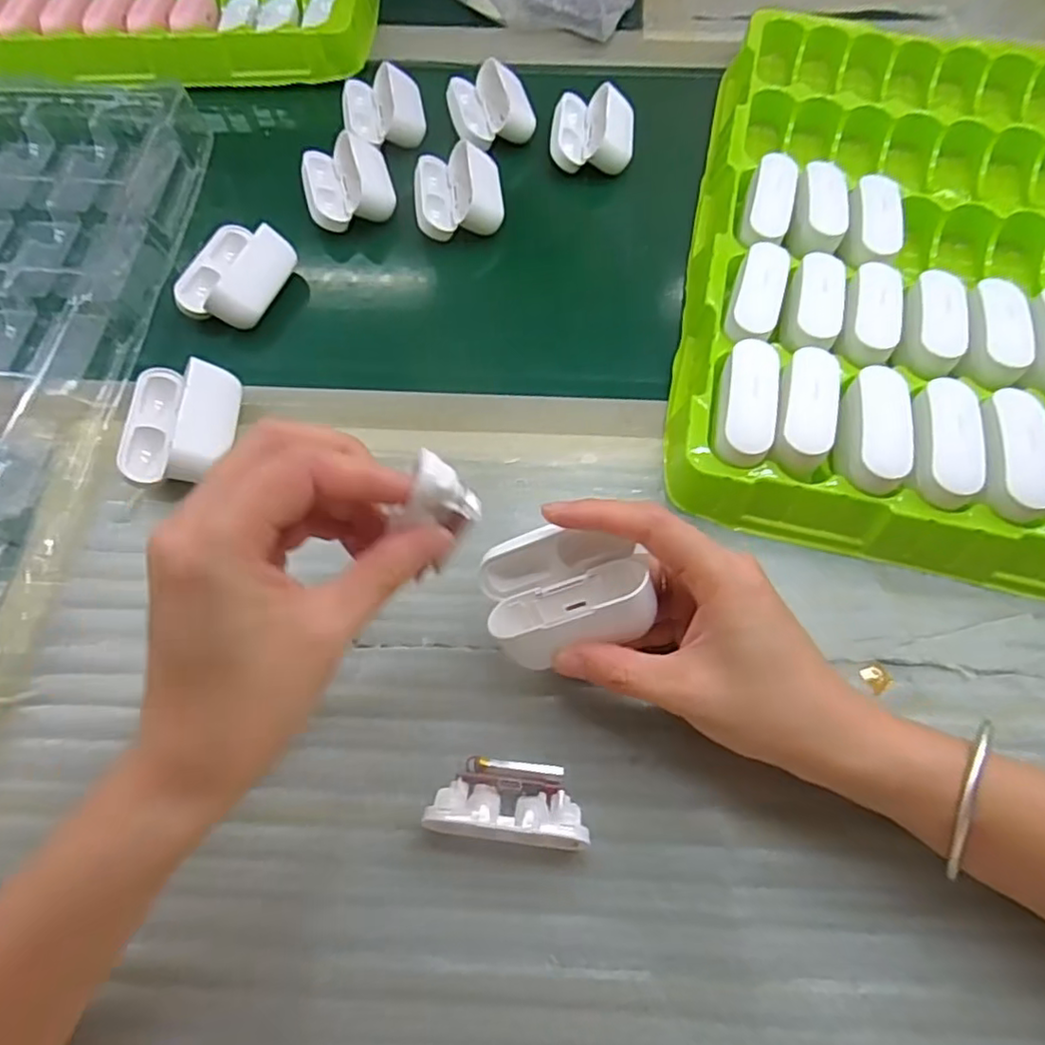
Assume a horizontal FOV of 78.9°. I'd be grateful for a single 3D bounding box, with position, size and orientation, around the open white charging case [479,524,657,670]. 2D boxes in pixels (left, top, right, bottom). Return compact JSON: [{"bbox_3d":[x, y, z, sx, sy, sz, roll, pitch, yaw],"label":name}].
[{"bbox_3d":[0.019,0.028,0.258,0.065,0.032,0.050,-13,88,10],"label":"open white charging case"}]

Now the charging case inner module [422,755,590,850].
[{"bbox_3d":[-0.005,0.109,0.249,0.060,0.016,0.029,7,65,2],"label":"charging case inner module"}]

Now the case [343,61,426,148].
[{"bbox_3d":[-0.096,-0.288,0.434,0.053,0.024,0.060,-9,66,-5],"label":"case"}]

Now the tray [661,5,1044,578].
[{"bbox_3d":[0.402,-0.138,0.347,0.576,0.041,0.417,12,66,5],"label":"tray"}]

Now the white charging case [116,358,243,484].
[{"bbox_3d":[-0.172,-0.051,0.318,0.049,0.027,0.064,2,65,0],"label":"white charging case"}]

